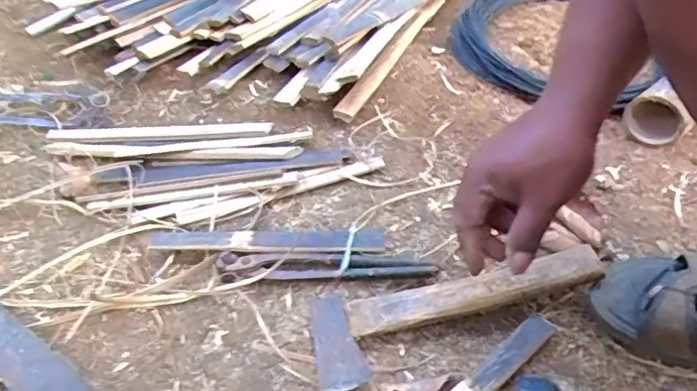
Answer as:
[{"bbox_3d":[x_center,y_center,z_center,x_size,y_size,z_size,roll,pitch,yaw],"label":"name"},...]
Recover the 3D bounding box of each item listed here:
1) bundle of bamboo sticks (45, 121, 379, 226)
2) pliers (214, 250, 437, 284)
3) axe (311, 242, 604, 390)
[{"bbox_3d":[-0.191,-0.039,0.710,0.422,0.023,0.185,3,42,9],"label":"bundle of bamboo sticks"},{"bbox_3d":[-0.025,0.068,0.584,0.210,0.011,0.033,-2,41,3],"label":"pliers"},{"bbox_3d":[0.092,0.091,0.548,0.275,0.034,0.095,-18,43,-13],"label":"axe"}]

